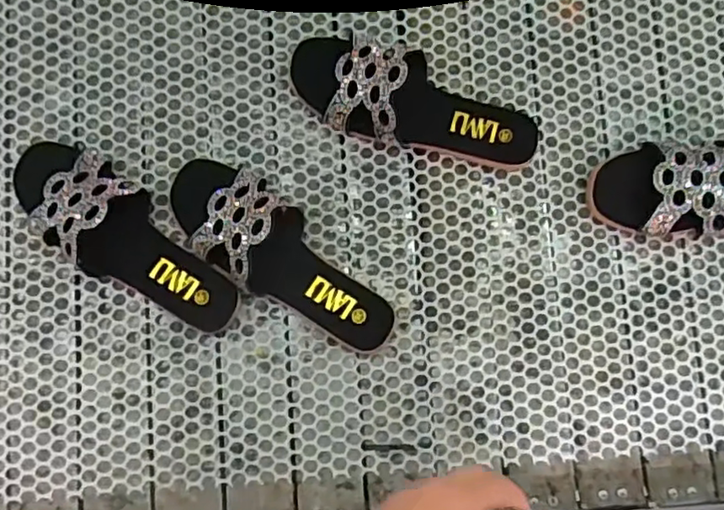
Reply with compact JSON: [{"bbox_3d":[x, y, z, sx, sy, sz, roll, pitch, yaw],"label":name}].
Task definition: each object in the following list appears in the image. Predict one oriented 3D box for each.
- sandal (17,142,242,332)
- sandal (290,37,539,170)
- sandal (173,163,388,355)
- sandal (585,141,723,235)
[{"bbox_3d":[-0.223,-0.020,0.573,0.250,0.058,0.091,37,85,3],"label":"sandal"},{"bbox_3d":[0.049,-0.146,0.589,0.242,0.066,0.085,15,84,1],"label":"sandal"},{"bbox_3d":[-0.076,0.000,0.572,0.242,0.062,0.085,38,85,3],"label":"sandal"},{"bbox_3d":[0.346,-0.066,0.587,0.245,0.061,0.083,-5,84,-1],"label":"sandal"}]

